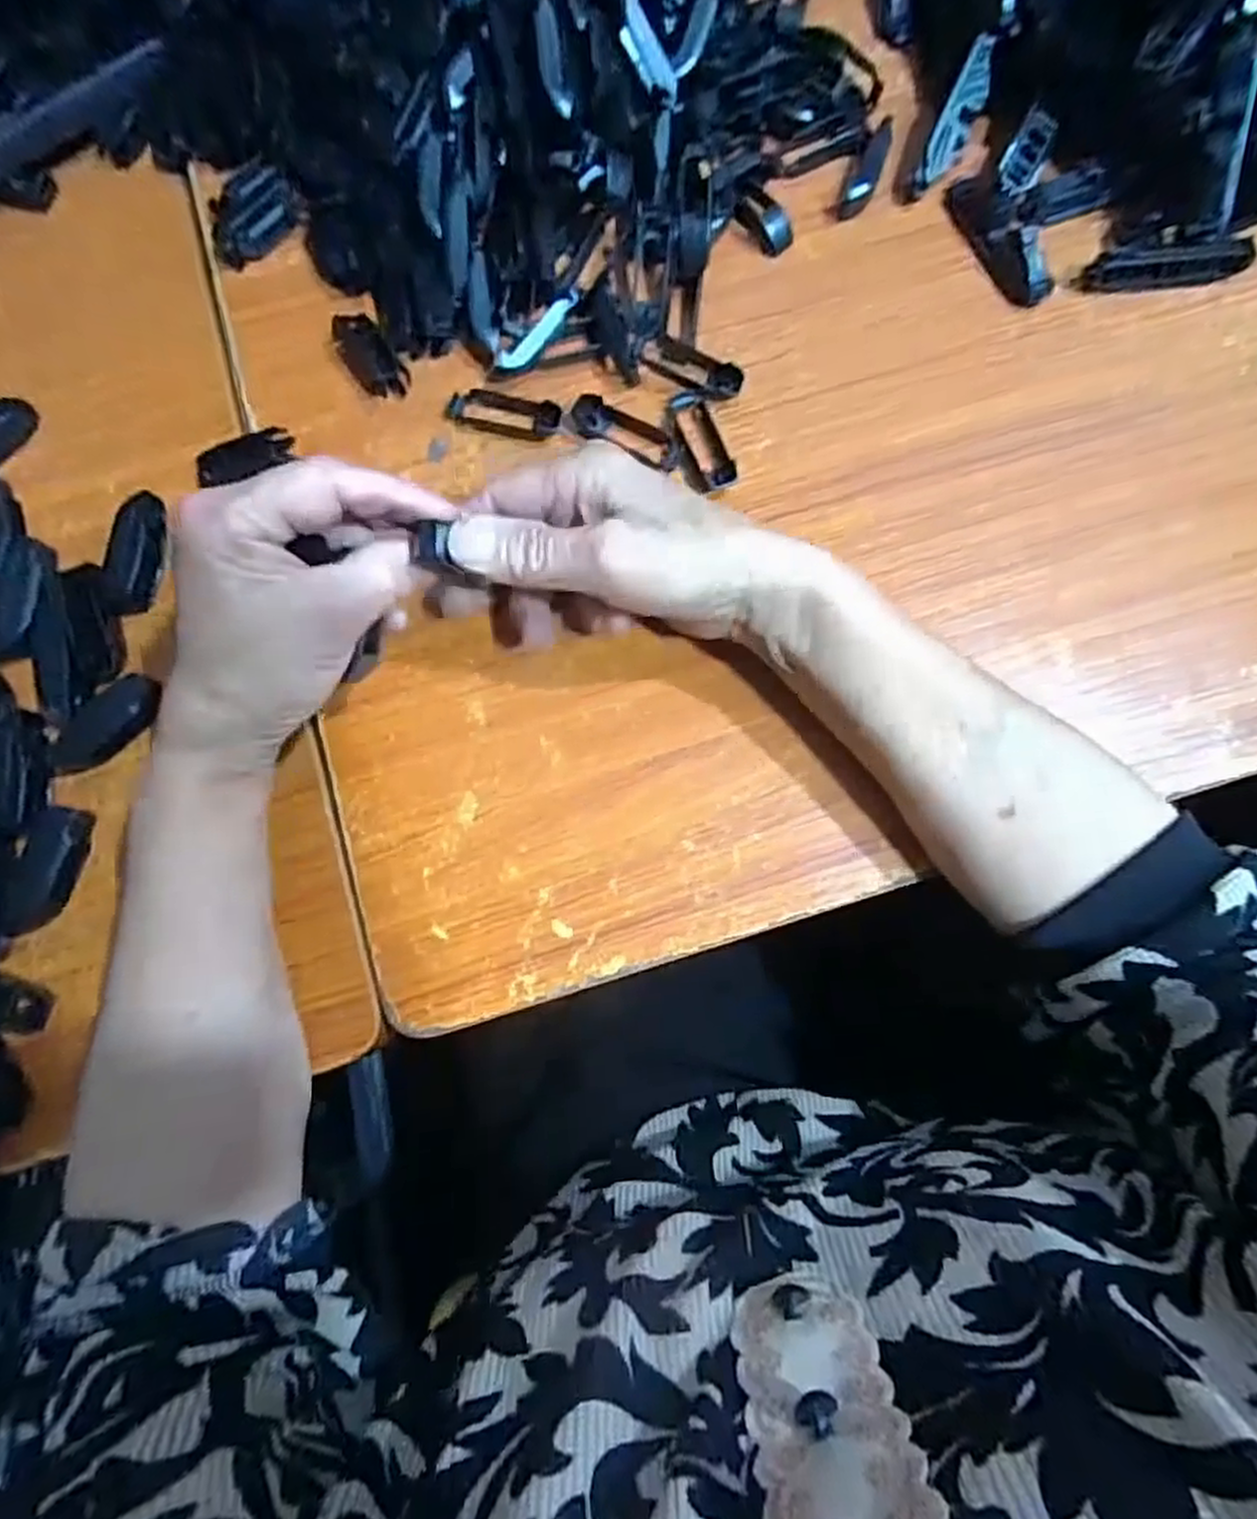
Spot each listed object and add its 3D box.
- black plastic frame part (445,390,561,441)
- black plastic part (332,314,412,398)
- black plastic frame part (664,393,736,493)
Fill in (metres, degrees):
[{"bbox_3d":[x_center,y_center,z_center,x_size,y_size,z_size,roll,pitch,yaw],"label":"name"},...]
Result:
[{"bbox_3d":[-0.061,-0.170,0.373,0.056,0.009,0.018,16,79,4],"label":"black plastic frame part"},{"bbox_3d":[-0.126,-0.198,0.377,0.021,0.014,0.044,-35,80,-6],"label":"black plastic part"},{"bbox_3d":[0.033,-0.153,0.368,0.022,0.007,0.053,-21,79,-3],"label":"black plastic frame part"}]

